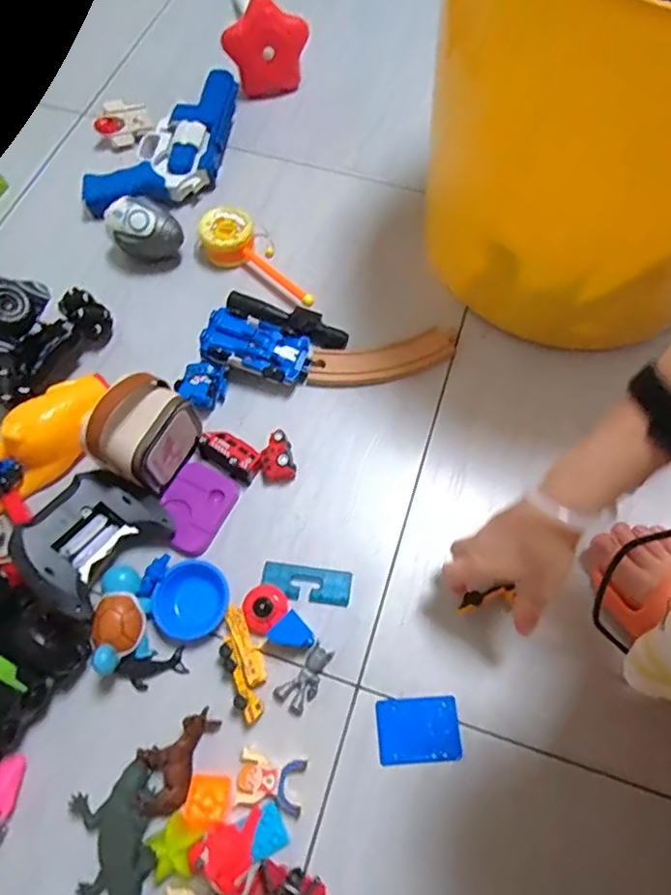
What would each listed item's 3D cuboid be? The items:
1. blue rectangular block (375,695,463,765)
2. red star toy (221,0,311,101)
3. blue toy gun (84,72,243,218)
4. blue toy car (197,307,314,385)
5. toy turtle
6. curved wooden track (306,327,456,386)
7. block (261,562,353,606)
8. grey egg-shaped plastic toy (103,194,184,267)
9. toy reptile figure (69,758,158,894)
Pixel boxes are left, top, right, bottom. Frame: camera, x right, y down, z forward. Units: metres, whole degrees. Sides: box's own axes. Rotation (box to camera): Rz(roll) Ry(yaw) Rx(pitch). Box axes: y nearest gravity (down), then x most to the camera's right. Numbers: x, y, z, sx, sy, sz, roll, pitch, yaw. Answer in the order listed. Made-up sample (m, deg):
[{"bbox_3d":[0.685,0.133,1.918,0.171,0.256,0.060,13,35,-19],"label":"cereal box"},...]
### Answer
[{"bbox_3d":[0.072,0.242,0.474,0.070,0.004,0.051,-3,65,-1],"label":"blue rectangular block"},{"bbox_3d":[-0.092,-0.543,0.751,0.112,0.116,0.026,-9,65,-4],"label":"red star toy"},{"bbox_3d":[-0.200,-0.385,0.723,0.121,0.057,0.273,35,70,15],"label":"blue toy gun"},{"bbox_3d":[-0.084,-0.105,0.597,0.113,0.042,0.064,14,66,7],"label":"blue toy car"},{"bbox_3d":[-0.189,0.149,0.484,0.045,0.051,0.091,-7,65,-3],"label":"toy turtle"},{"bbox_3d":[0.053,-0.097,0.607,0.165,0.011,0.049,-11,66,-5],"label":"curved wooden track"},{"bbox_3d":[-0.026,0.126,0.516,0.082,0.010,0.032,7,65,3],"label":"block"},{"bbox_3d":[-0.222,-0.251,0.654,0.084,0.071,0.063,26,68,11],"label":"grey egg-shaped plastic toy"},{"bbox_3d":[-0.174,0.314,0.420,0.073,0.024,0.127,-2,65,-1],"label":"toy reptile figure"}]

